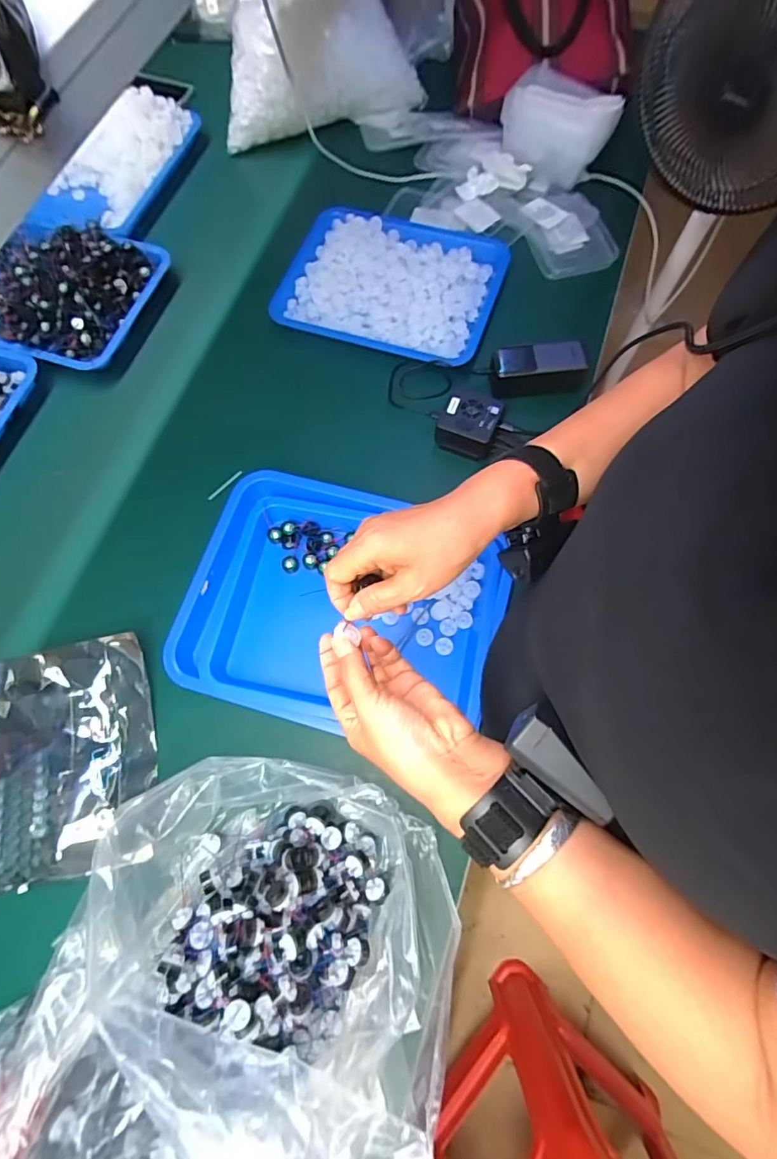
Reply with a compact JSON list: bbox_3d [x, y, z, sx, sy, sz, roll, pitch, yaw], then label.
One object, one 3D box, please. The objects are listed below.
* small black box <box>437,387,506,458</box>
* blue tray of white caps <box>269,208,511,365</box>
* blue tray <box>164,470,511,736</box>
[{"bbox_3d":[0.110,-0.218,0.697,0.078,0.043,0.070,18,73,8],"label":"small black box"},{"bbox_3d":[0.001,-0.463,0.777,0.329,0.033,0.235,16,72,7],"label":"blue tray of white caps"},{"bbox_3d":[-0.063,0.026,0.625,0.383,0.057,0.297,14,72,6],"label":"blue tray"}]

